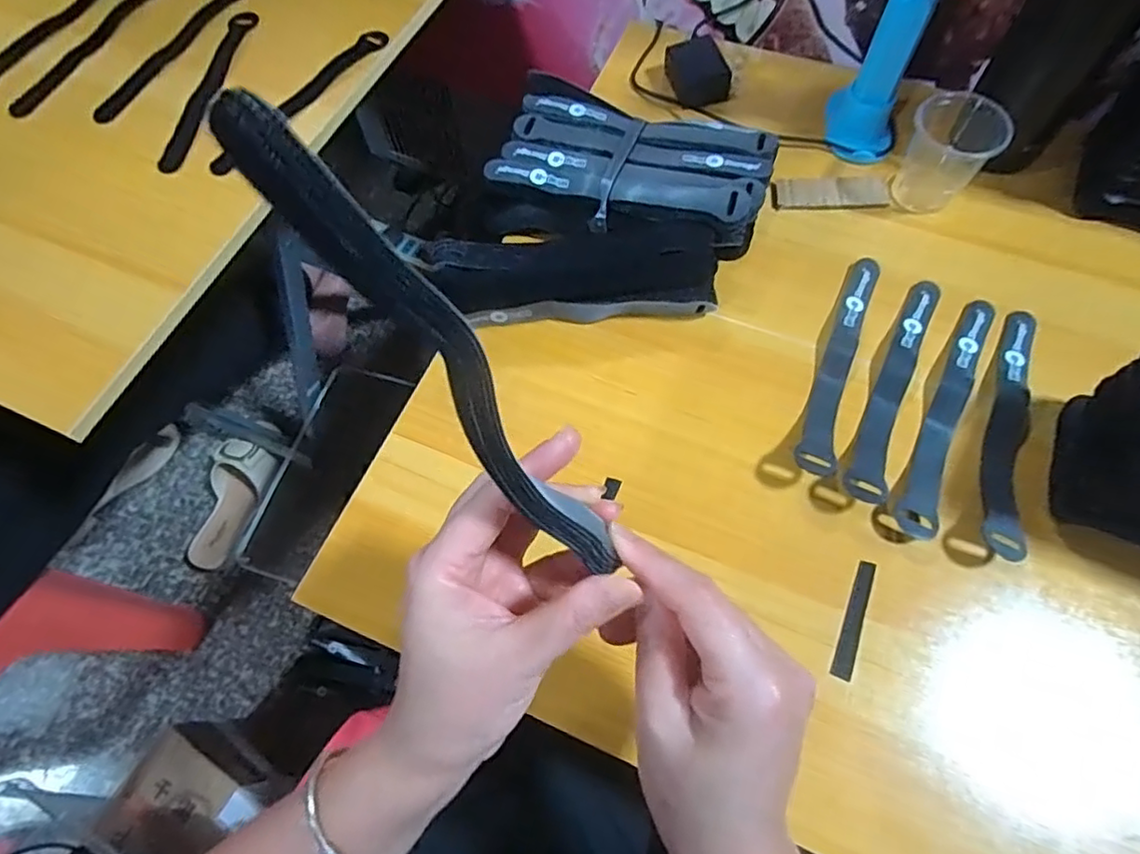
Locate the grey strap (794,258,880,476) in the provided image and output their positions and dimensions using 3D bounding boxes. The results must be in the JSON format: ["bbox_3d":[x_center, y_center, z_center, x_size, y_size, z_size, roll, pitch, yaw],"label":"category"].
[{"bbox_3d":[0.187,-0.050,0.422,0.023,0.020,0.190,21,66,11],"label":"grey strap"}]

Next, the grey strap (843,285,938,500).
[{"bbox_3d":[0.221,-0.031,0.413,0.023,0.014,0.189,25,66,13],"label":"grey strap"}]

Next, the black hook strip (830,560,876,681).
[{"bbox_3d":[0.165,0.110,0.355,0.011,0.004,0.069,22,66,12],"label":"black hook strip"}]

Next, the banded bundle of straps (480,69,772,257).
[{"bbox_3d":[0.048,-0.204,0.486,0.210,0.044,0.132,20,65,11],"label":"banded bundle of straps"}]

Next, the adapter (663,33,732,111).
[{"bbox_3d":[0.117,-0.328,0.566,0.048,0.030,0.065,-12,66,-2],"label":"adapter"}]

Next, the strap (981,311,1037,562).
[{"bbox_3d":[0.288,-0.005,0.397,0.024,0.016,0.196,22,66,12],"label":"strap"}]

